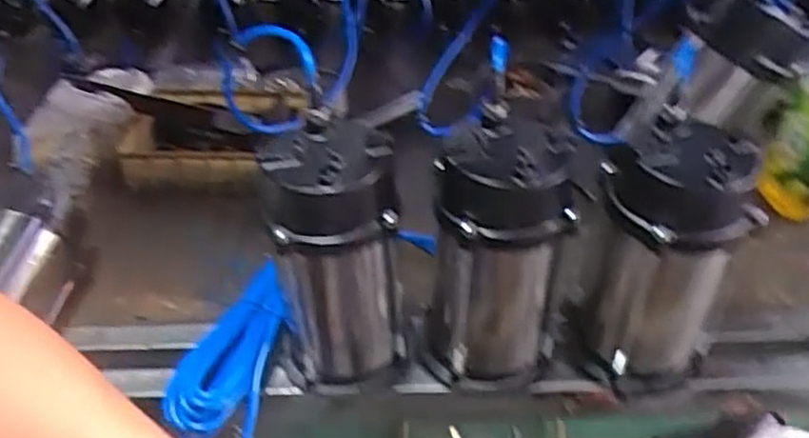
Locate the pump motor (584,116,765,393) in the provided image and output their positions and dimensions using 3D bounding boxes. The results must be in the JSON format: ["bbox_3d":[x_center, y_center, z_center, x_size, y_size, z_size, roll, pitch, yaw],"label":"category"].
[{"bbox_3d":[0.242,0.044,0.688,0.133,0.252,0.109,14,42,18],"label":"pump motor"}]

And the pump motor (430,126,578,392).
[{"bbox_3d":[0.087,0.042,0.691,0.127,0.251,0.111,6,40,9],"label":"pump motor"}]

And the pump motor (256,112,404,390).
[{"bbox_3d":[-0.064,0.050,0.692,0.122,0.267,0.109,-6,39,-5],"label":"pump motor"}]

